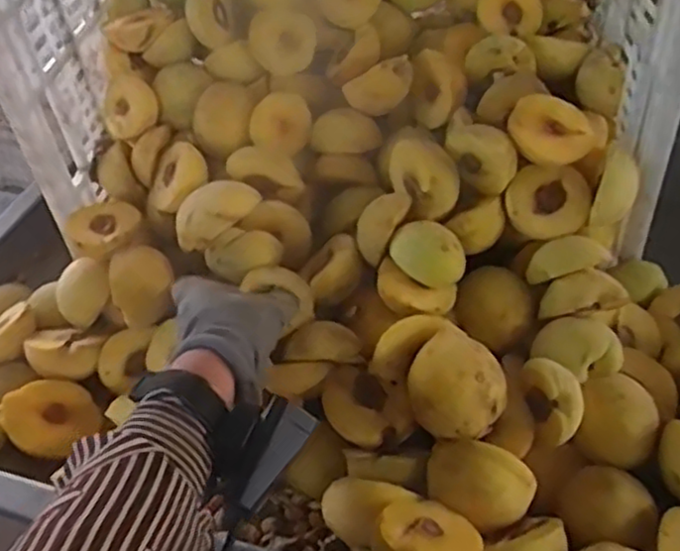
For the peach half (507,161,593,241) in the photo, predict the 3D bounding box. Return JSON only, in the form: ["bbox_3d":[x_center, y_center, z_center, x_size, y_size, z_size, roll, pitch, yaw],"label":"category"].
[{"bbox_3d":[0.174,-0.062,0.589,0.064,0.032,0.076,41,72,7],"label":"peach half"}]

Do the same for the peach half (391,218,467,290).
[{"bbox_3d":[0.070,-0.018,0.558,0.056,0.047,0.023,20,7,24],"label":"peach half"}]

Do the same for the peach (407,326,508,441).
[{"bbox_3d":[0.083,0.086,0.508,0.067,0.060,0.059,26,51,28],"label":"peach"}]

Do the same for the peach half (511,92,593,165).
[{"bbox_3d":[0.173,-0.117,0.584,0.068,0.032,0.057,15,76,-1],"label":"peach half"}]

